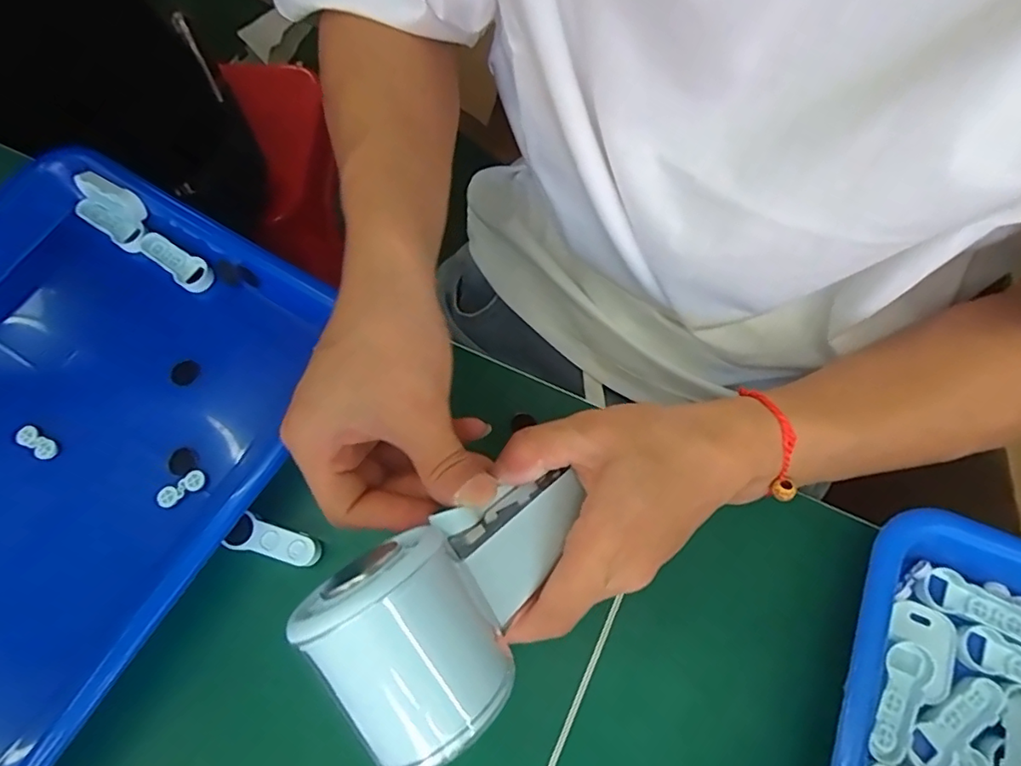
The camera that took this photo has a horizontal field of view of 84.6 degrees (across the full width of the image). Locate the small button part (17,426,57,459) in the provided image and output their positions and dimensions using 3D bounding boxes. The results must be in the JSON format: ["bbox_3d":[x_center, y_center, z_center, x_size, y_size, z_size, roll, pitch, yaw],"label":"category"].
[{"bbox_3d":[-0.251,0.032,0.297,0.022,0.007,0.011,31,75,12],"label":"small button part"}]

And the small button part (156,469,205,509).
[{"bbox_3d":[-0.169,0.054,0.288,0.025,0.005,0.009,-35,74,-9],"label":"small button part"}]

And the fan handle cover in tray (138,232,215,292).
[{"bbox_3d":[-0.197,-0.072,0.331,0.049,0.011,0.018,34,76,13],"label":"fan handle cover in tray"}]

